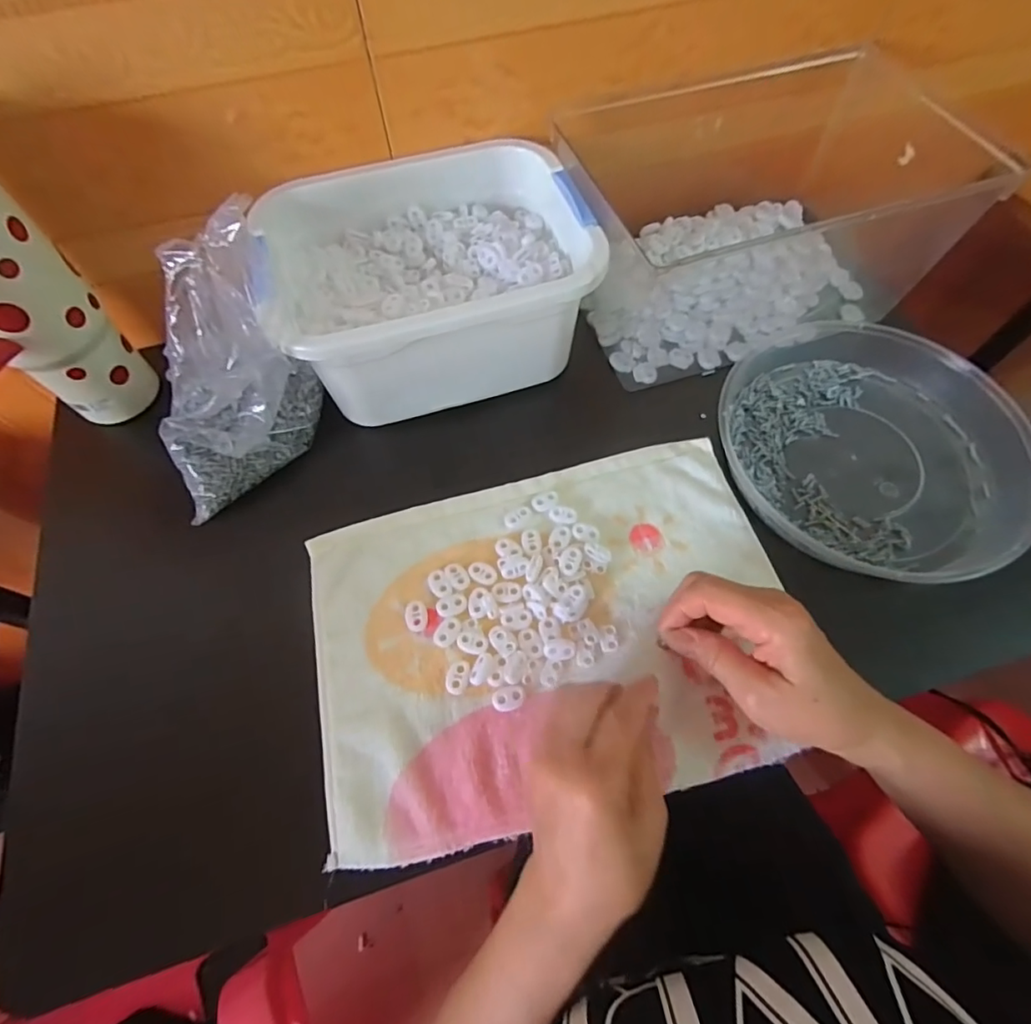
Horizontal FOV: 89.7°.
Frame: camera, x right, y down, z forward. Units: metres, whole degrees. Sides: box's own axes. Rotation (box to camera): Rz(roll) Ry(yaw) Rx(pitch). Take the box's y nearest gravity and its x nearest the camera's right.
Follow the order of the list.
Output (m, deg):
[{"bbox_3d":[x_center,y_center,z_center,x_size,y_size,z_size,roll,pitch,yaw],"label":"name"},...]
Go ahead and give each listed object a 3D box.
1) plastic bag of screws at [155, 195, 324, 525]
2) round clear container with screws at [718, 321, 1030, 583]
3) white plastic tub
[{"bbox_3d":[-0.218,-0.101,0.385,0.157,0.141,0.102,-38,70,-16],"label":"plastic bag of screws"},{"bbox_3d":[0.285,-0.058,0.418,0.217,0.040,0.230,-1,64,1],"label":"round clear container with screws"},{"bbox_3d":[-0.069,-0.192,0.436,0.243,0.110,0.186,-15,65,-7],"label":"white plastic tub"}]

